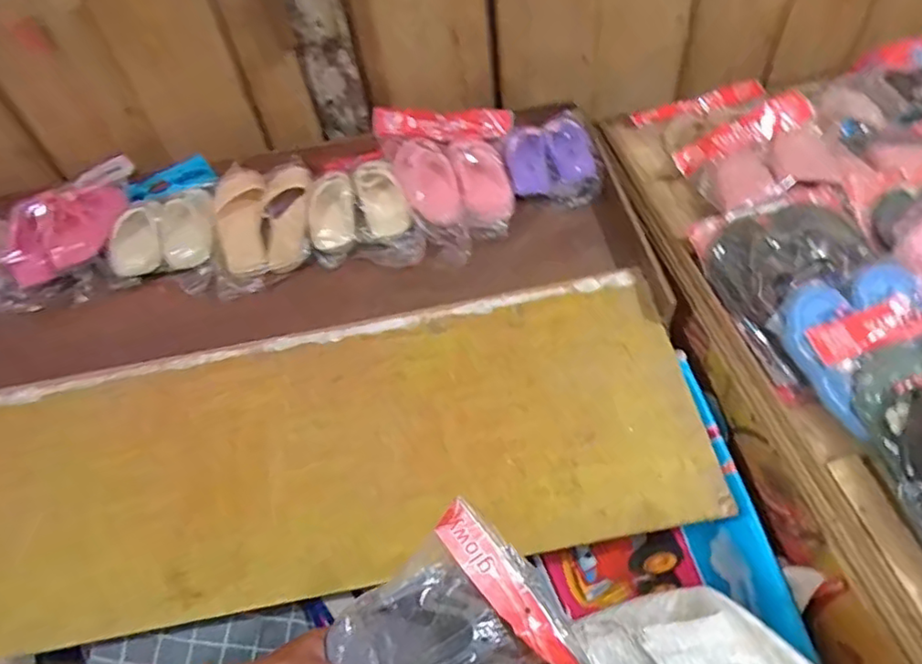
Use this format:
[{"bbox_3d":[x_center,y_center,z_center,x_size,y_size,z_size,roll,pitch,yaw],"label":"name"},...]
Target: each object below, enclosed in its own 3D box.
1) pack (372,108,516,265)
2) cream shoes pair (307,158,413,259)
[{"bbox_3d":[-0.002,-0.289,1.072,0.239,0.064,0.348,-14,55,-5],"label":"pack"},{"bbox_3d":[-0.182,-0.217,1.059,0.165,0.068,0.175,-16,55,-6],"label":"cream shoes pair"}]

